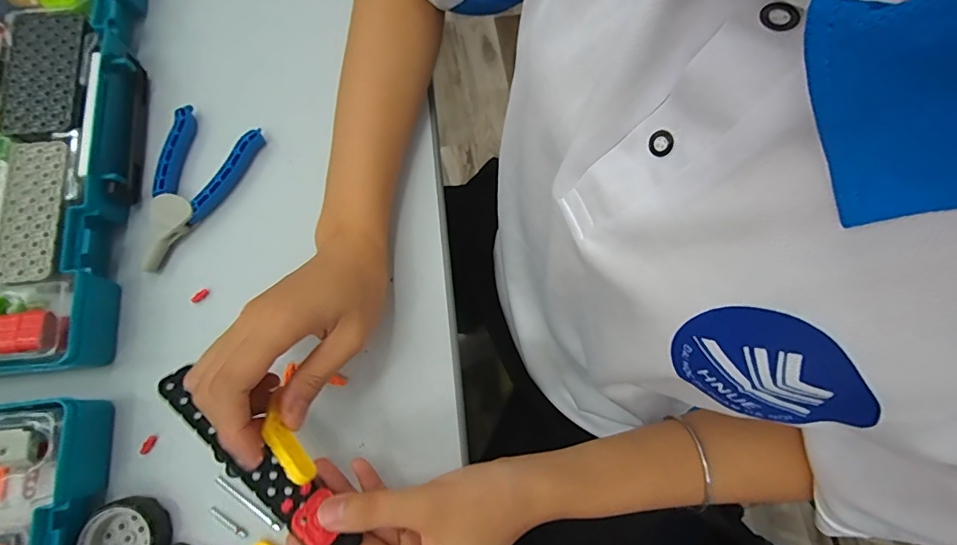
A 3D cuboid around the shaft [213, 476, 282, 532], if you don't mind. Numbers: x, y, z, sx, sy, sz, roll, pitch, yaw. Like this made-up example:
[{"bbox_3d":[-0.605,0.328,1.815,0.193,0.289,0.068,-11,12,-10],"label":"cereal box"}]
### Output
[{"bbox_3d":[-0.154,0.154,0.306,0.055,0.005,0.005,33,76,7],"label":"shaft"}]

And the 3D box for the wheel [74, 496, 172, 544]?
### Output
[{"bbox_3d":[-0.221,0.168,0.288,0.046,0.016,0.046,1,75,-2],"label":"wheel"}]

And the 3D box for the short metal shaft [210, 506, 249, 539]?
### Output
[{"bbox_3d":[-0.165,0.164,0.302,0.030,0.004,0.004,33,76,7],"label":"short metal shaft"}]

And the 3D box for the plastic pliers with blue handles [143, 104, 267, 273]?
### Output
[{"bbox_3d":[-0.226,-0.067,0.351,0.065,0.013,0.126,26,76,5],"label":"plastic pliers with blue handles"}]

